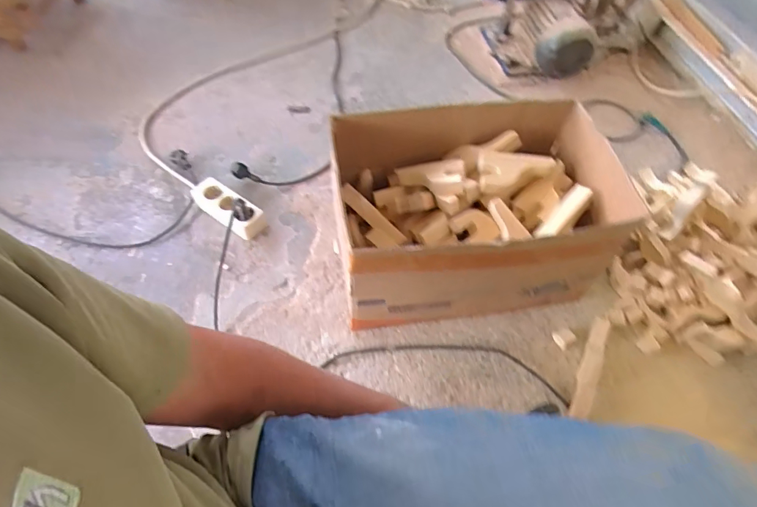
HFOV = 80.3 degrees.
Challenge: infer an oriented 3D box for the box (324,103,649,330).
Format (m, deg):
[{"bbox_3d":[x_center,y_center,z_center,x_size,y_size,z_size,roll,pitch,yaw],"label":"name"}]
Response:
[{"bbox_3d":[0.141,-0.059,0.772,0.440,0.250,0.273,-4,56,-7],"label":"box"}]

